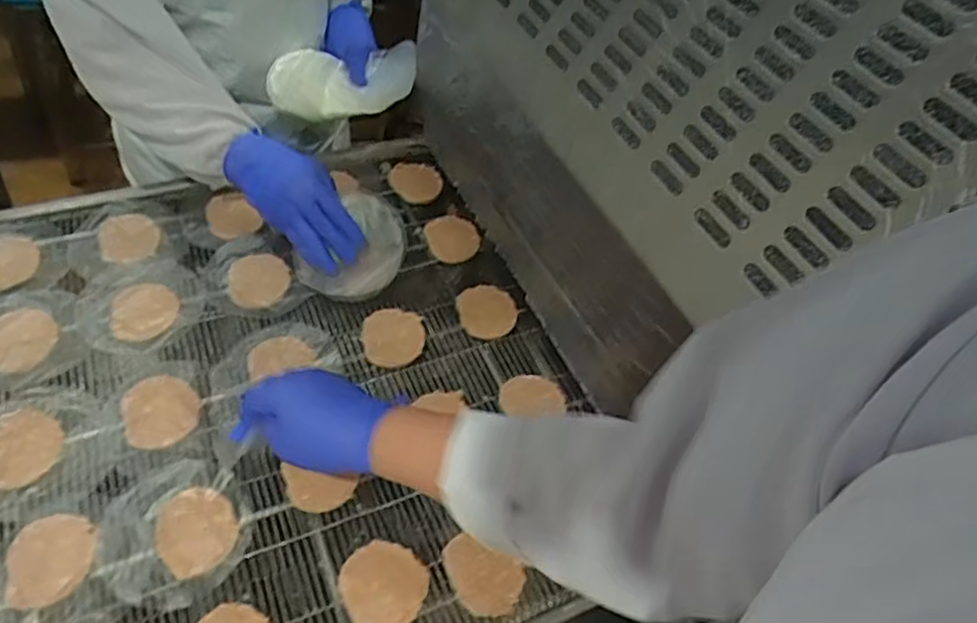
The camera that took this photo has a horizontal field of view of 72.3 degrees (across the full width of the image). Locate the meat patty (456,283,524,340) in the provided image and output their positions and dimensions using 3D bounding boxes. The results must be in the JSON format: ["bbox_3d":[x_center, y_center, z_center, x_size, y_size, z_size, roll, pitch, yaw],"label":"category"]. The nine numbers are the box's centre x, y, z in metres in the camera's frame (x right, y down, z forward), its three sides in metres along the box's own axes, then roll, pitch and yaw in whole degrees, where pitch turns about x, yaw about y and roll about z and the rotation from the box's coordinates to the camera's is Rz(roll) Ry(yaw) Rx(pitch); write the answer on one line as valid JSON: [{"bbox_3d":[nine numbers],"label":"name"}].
[{"bbox_3d":[-0.003,-0.002,0.742,0.068,0.011,0.072,1,47,-1],"label":"meat patty"}]

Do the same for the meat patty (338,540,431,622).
[{"bbox_3d":[-0.088,0.227,0.554,0.069,0.008,0.069,1,59,-2],"label":"meat patty"}]

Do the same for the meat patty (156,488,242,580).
[{"bbox_3d":[-0.245,0.181,0.560,0.068,0.012,0.064,1,47,-1],"label":"meat patty"}]

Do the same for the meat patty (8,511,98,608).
[{"bbox_3d":[-0.350,0.196,0.534,0.062,0.006,0.070,-18,50,-17],"label":"meat patty"}]

